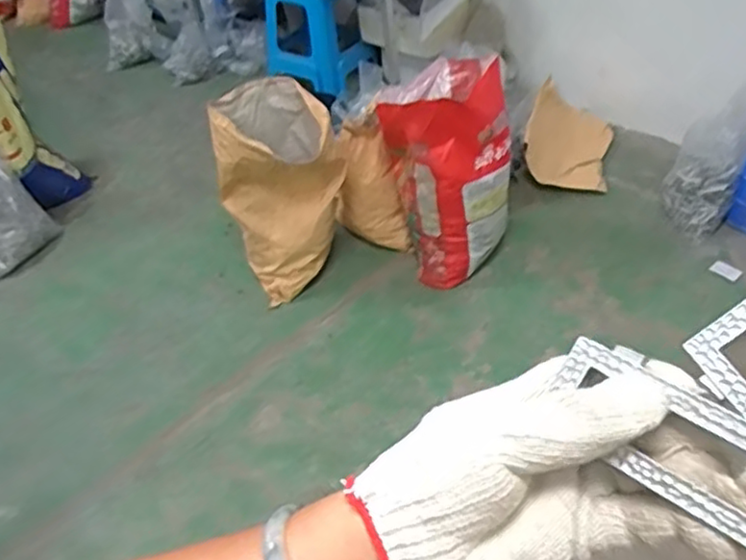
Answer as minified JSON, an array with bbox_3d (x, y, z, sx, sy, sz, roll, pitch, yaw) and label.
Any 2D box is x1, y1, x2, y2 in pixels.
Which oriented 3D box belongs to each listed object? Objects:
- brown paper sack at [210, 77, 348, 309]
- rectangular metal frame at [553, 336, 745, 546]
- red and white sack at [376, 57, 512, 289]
[{"bbox_3d":[-0.251,-0.239,1.877,0.316,0.548,0.259,-14,44,-10],"label":"brown paper sack"},{"bbox_3d":[0.122,0.064,0.264,0.110,0.004,0.042,35,94,34],"label":"rectangular metal frame"},{"bbox_3d":[0.196,-0.284,1.828,0.330,0.521,0.318,0,43,5],"label":"red and white sack"}]

